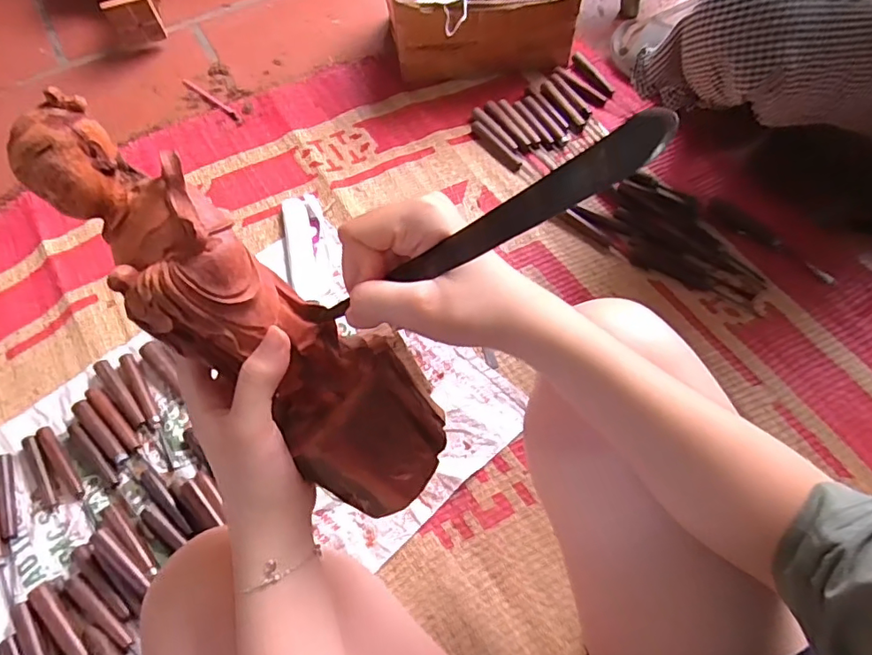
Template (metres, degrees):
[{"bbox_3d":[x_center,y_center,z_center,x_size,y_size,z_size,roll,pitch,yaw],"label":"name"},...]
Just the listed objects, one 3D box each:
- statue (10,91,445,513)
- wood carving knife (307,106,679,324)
[{"bbox_3d":[-0.099,-0.005,0.293,0.255,0.062,0.079,46,68,-18],"label":"statue"},{"bbox_3d":[0.010,-0.038,0.251,0.200,0.013,0.017,-25,56,34],"label":"wood carving knife"}]

